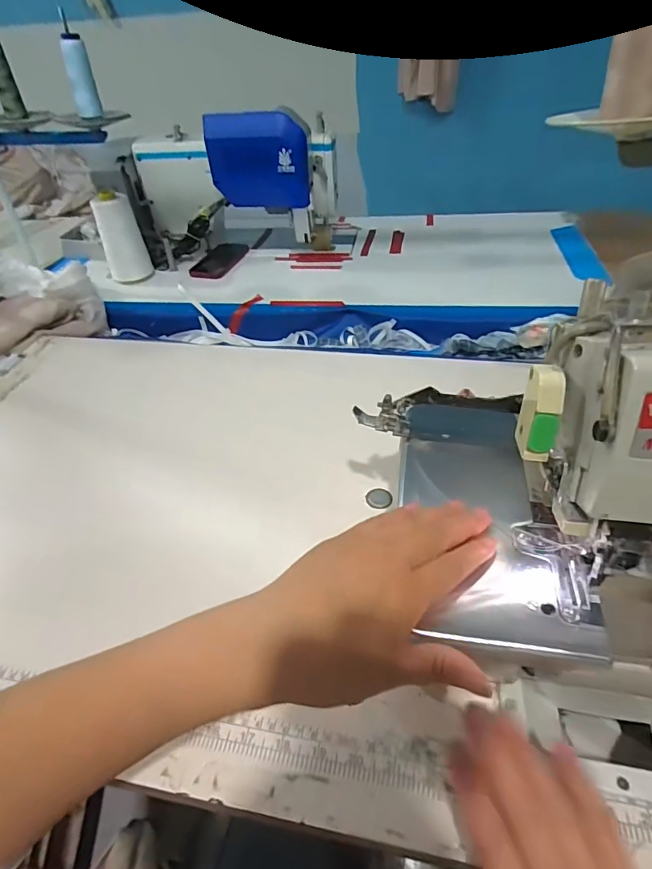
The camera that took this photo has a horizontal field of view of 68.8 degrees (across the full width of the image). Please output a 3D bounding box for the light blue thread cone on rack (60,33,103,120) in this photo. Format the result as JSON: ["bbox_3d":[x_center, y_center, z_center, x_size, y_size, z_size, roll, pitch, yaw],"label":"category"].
[{"bbox_3d":[-0.393,-0.571,0.762,0.041,0.104,0.040,-19,44,-14],"label":"light blue thread cone on rack"}]

